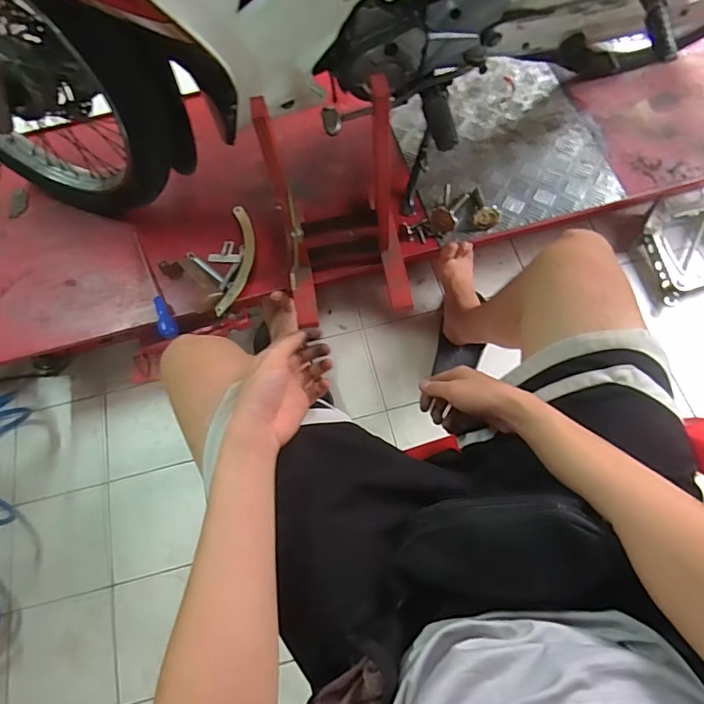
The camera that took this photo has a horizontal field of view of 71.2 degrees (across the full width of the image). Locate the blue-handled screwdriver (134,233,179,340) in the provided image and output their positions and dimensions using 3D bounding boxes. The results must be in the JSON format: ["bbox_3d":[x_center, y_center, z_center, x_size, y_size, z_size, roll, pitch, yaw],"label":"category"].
[{"bbox_3d":[-0.386,-0.135,0.966,0.031,0.040,0.258,-21,67,-5],"label":"blue-handled screwdriver"}]

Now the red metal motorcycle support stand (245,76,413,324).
[{"bbox_3d":[-0.012,-0.205,0.787,0.206,0.380,0.169,-9,67,1],"label":"red metal motorcycle support stand"}]

